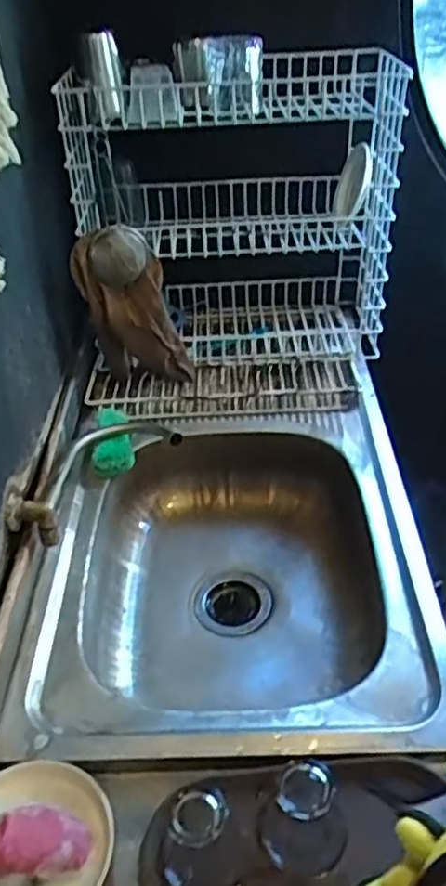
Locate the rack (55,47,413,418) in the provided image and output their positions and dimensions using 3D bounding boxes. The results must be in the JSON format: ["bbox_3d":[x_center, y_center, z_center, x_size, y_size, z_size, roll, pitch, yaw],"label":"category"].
[{"bbox_3d":[0.034,-0.330,1.093,0.462,0.454,0.382,5,40,10],"label":"rack"}]

